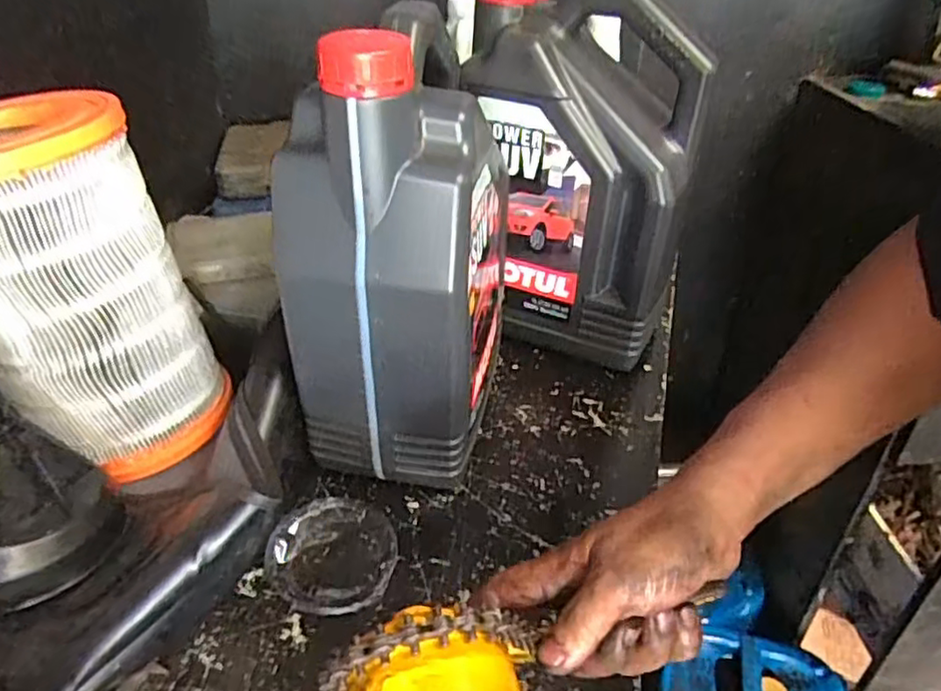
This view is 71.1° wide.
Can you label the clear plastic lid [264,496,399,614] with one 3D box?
[{"bbox_3d":[-0.106,0.157,0.504,0.094,0.012,0.094,0,38,0],"label":"clear plastic lid"}]

